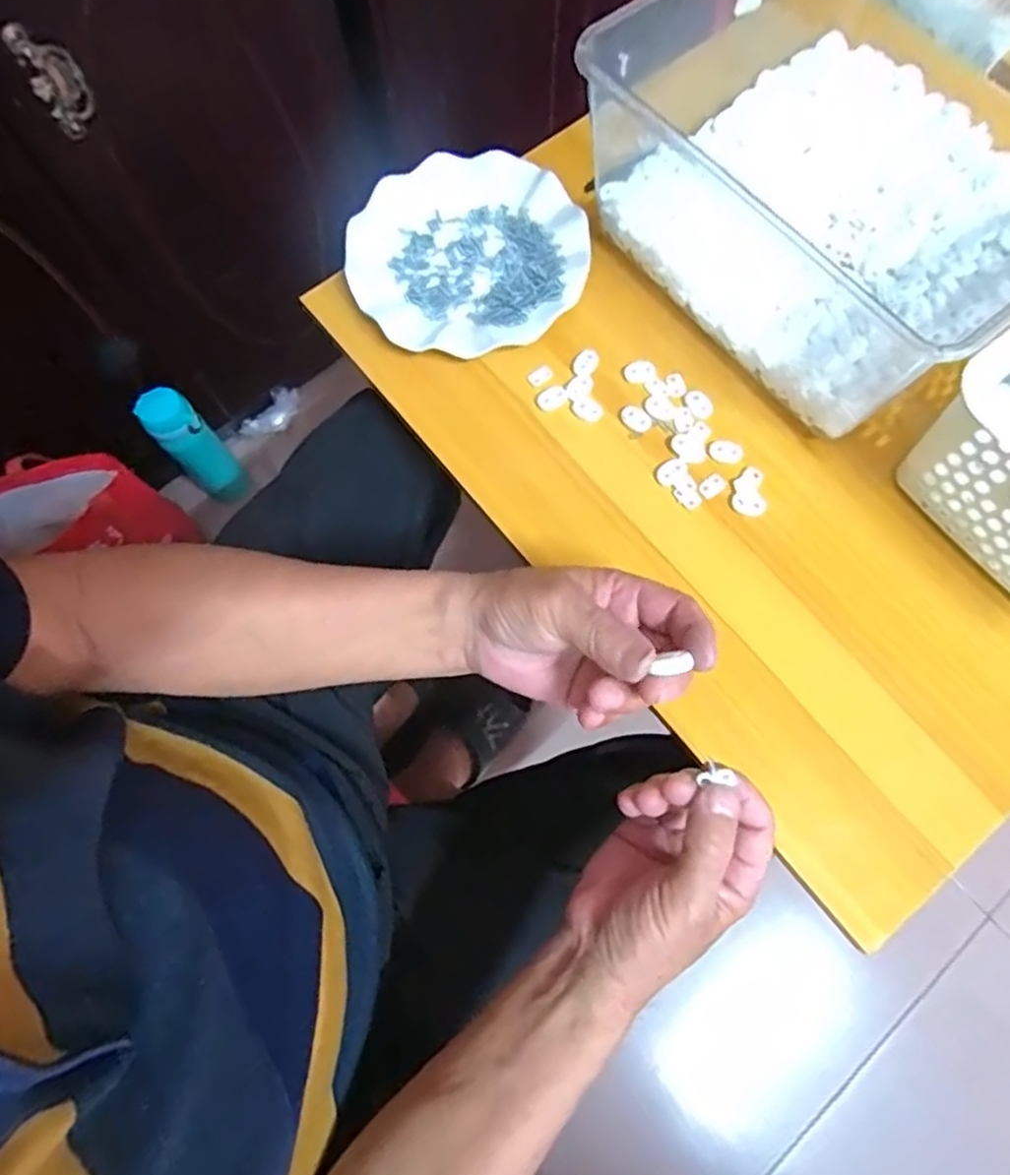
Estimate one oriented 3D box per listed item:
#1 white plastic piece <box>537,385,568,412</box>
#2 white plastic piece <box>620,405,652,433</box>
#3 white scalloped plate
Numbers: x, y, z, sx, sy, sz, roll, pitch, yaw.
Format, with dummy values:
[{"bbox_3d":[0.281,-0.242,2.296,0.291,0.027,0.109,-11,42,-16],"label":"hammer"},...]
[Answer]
[{"bbox_3d":[0.035,-0.141,0.504,0.023,0.004,0.017,-31,75,-8],"label":"white plastic piece"},{"bbox_3d":[0.096,-0.124,0.498,0.024,0.004,0.017,31,76,10],"label":"white plastic piece"},{"bbox_3d":[-0.028,-0.262,0.533,0.177,0.026,0.175,0,73,1],"label":"white scalloped plate"}]

